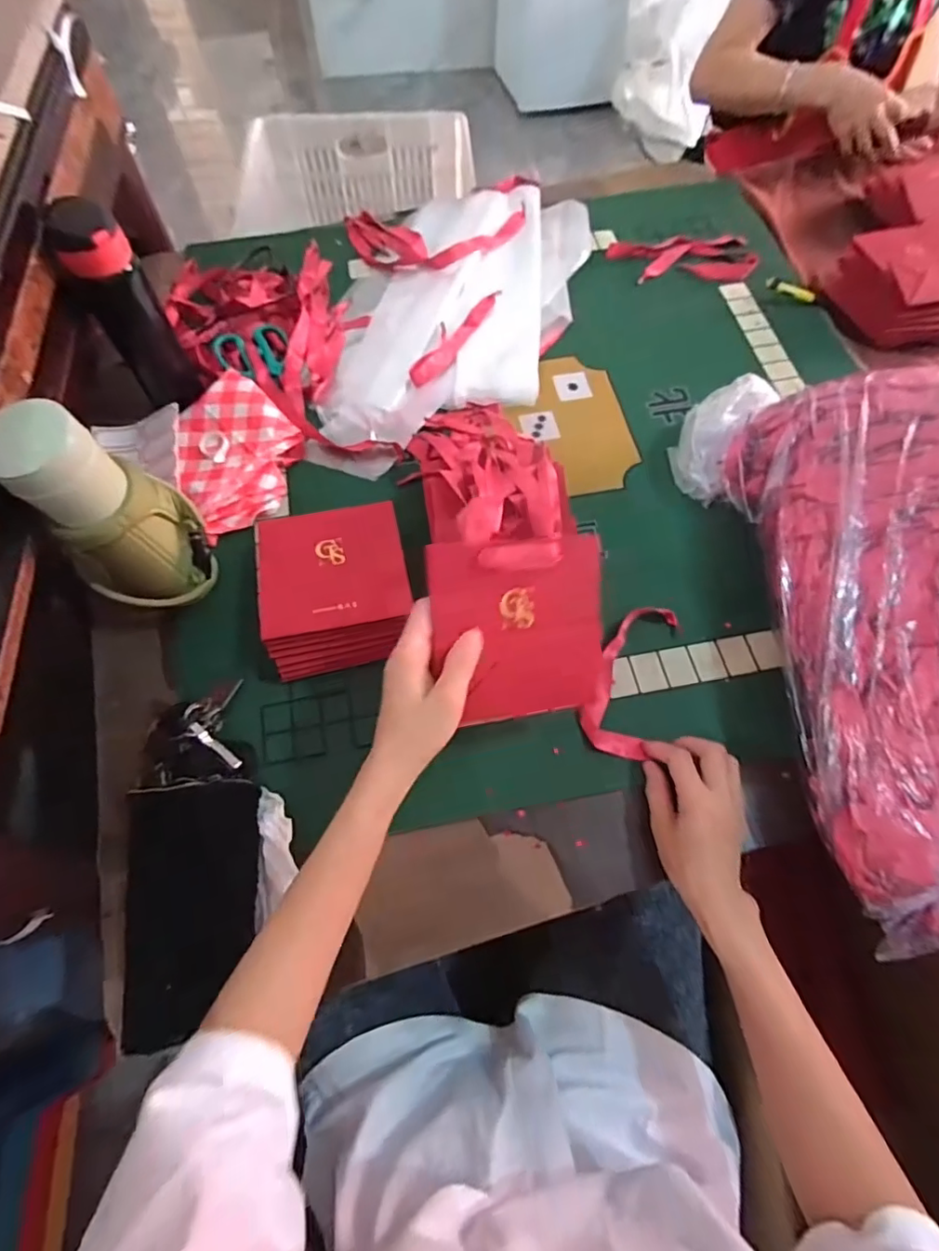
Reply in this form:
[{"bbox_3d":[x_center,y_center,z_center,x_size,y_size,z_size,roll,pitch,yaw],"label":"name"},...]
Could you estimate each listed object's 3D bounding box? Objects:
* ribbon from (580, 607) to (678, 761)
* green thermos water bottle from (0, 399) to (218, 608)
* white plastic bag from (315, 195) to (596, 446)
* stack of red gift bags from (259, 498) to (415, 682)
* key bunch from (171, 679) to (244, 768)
[{"bbox_3d":[0.155,0.048,0.533,0.065,0.019,0.156,19,70,7],"label":"ribbon"},{"bbox_3d":[-0.299,-0.086,0.472,0.079,0.209,0.105,40,71,15],"label":"green thermos water bottle"},{"bbox_3d":[-0.013,-0.434,0.737,0.274,0.030,0.490,15,66,5],"label":"white plastic bag"},{"bbox_3d":[-0.133,-0.040,0.551,0.142,0.052,0.169,-11,66,-7],"label":"stack of red gift bags"},{"bbox_3d":[-0.226,0.094,0.503,0.066,0.029,0.071,41,71,15],"label":"key bunch"}]

